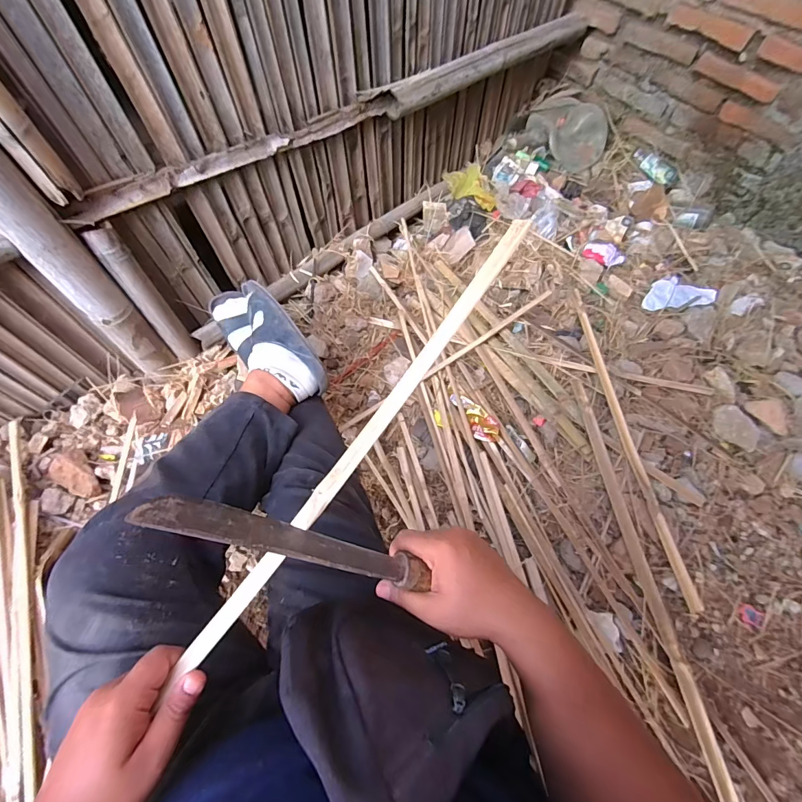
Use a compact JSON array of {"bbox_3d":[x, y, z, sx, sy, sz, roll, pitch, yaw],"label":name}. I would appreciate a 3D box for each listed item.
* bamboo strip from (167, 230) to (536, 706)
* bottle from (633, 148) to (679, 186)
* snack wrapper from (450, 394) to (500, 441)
[{"bbox_3d":[-0.038,0.039,0.341,0.021,0.012,0.466,37,90,15],"label":"bamboo strip"},{"bbox_3d":[0.774,-0.708,1.232,0.053,0.042,0.162,-30,70,-14],"label":"bottle"},{"bbox_3d":[0.166,0.031,0.894,0.055,0.015,0.131,-27,69,-13],"label":"snack wrapper"}]

